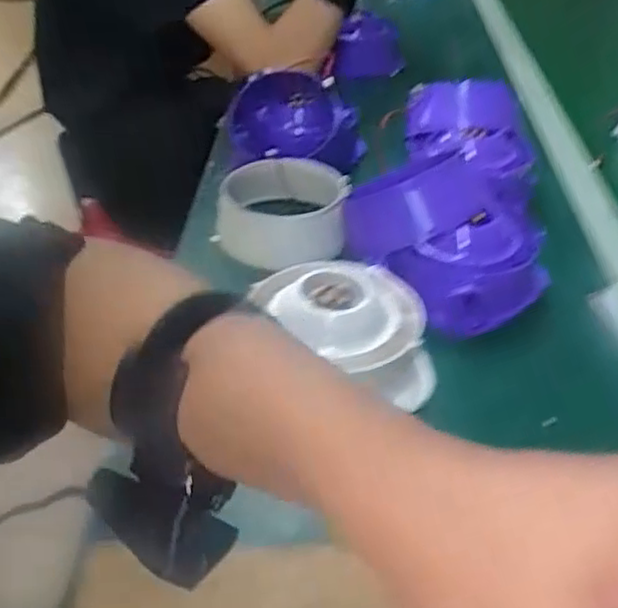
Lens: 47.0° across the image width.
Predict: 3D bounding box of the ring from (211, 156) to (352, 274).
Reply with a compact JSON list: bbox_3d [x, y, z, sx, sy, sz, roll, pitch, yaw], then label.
[{"bbox_3d":[-0.026,-0.093,0.707,0.128,0.068,0.128,1,38,-1],"label":"ring"}]

